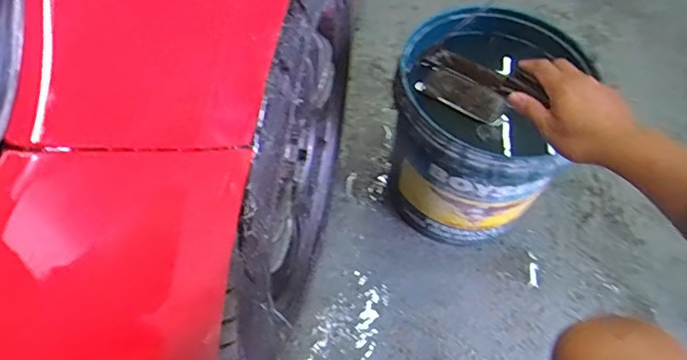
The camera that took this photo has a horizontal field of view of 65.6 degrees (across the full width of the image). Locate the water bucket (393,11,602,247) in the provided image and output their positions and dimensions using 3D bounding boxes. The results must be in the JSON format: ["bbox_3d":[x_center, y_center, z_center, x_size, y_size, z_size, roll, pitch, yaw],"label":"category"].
[{"bbox_3d":[0.214,-0.081,0.903,0.257,0.289,0.295,22,59,12],"label":"water bucket"}]

